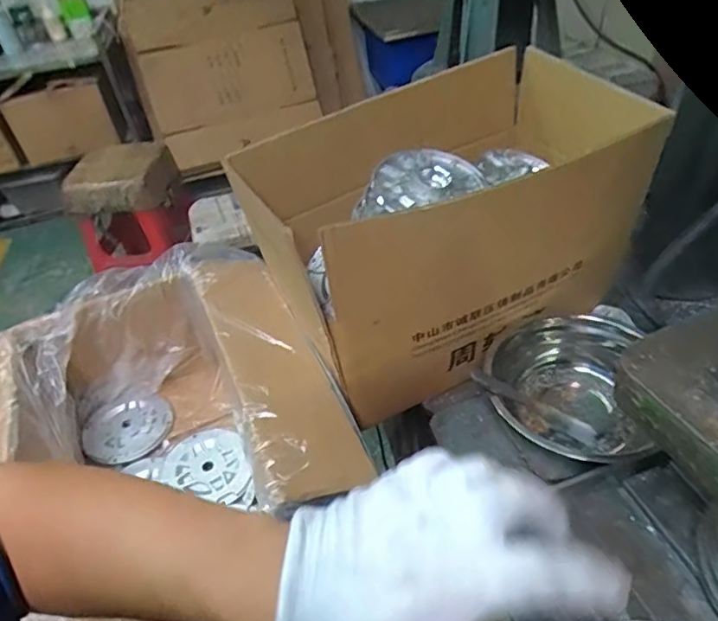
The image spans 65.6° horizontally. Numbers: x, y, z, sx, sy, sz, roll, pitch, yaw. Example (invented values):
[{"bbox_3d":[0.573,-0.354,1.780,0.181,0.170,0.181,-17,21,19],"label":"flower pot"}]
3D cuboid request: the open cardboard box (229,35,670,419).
[{"bbox_3d":[0.120,-0.114,0.782,0.478,0.301,0.295,-21,44,-14],"label":"open cardboard box"}]

